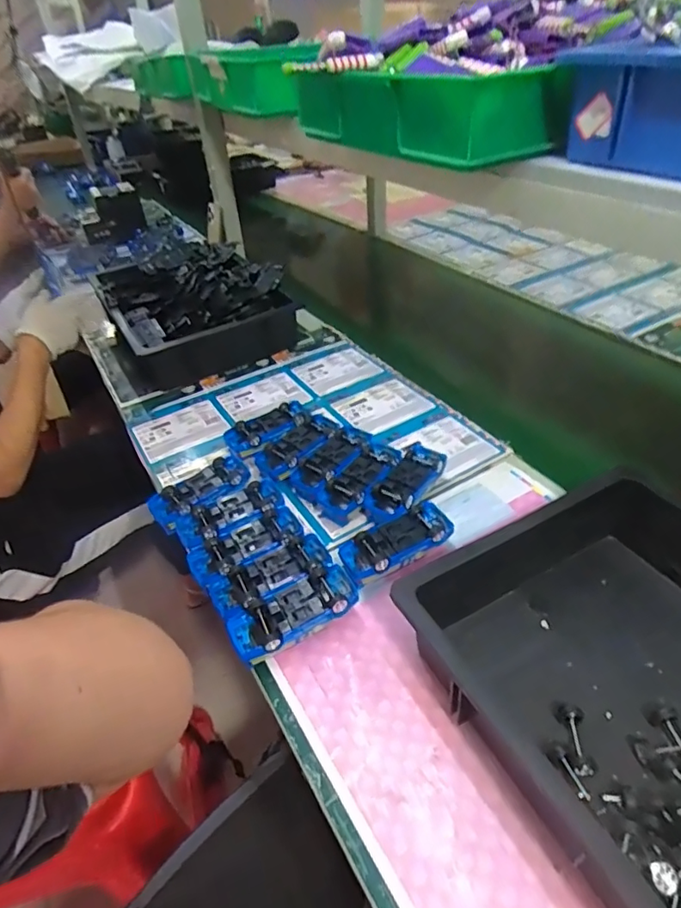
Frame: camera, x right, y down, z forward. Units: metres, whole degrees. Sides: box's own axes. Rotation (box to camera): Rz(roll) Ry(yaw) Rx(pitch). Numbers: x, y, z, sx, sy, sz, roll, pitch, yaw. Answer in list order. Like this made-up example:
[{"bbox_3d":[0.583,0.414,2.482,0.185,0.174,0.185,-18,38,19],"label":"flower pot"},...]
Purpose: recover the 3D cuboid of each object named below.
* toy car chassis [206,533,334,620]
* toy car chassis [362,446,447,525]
[{"bbox_3d":[-0.071,0.133,0.565,0.128,0.037,0.058,-23,42,-22],"label":"toy car chassis"},{"bbox_3d":[0.087,0.042,0.661,0.061,0.040,0.135,24,46,31],"label":"toy car chassis"}]

